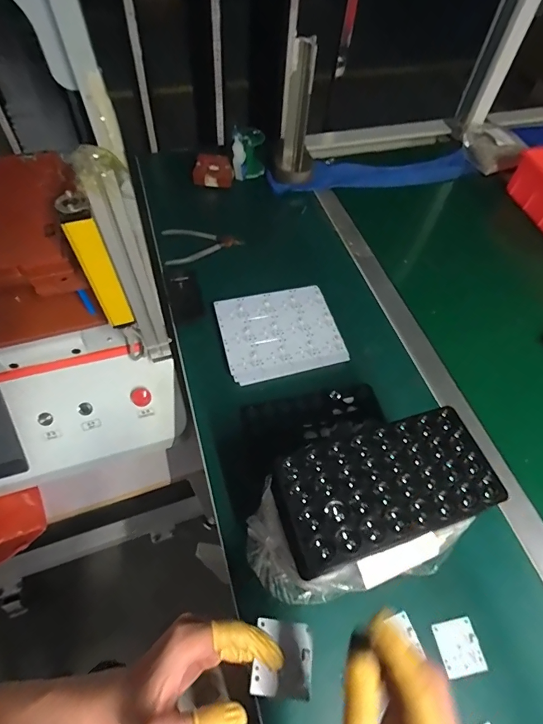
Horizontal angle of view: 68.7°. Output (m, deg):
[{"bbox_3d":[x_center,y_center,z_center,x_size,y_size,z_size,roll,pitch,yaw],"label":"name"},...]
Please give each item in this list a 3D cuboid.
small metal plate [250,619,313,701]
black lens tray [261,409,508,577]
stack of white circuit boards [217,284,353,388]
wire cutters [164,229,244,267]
[{"bbox_3d":[0.009,0.226,0.303,0.044,0.007,0.046,6,58,2],"label":"small metal plate"},{"bbox_3d":[0.104,0.111,0.367,0.201,0.013,0.103,-15,59,-12],"label":"black lens tray"},{"bbox_3d":[0.013,-0.047,0.636,0.180,0.025,0.152,-12,59,-9],"label":"stack of white circuit boards"},{"bbox_3d":[-0.134,-0.228,0.744,0.147,0.016,0.084,-21,61,-14],"label":"wire cutters"}]

